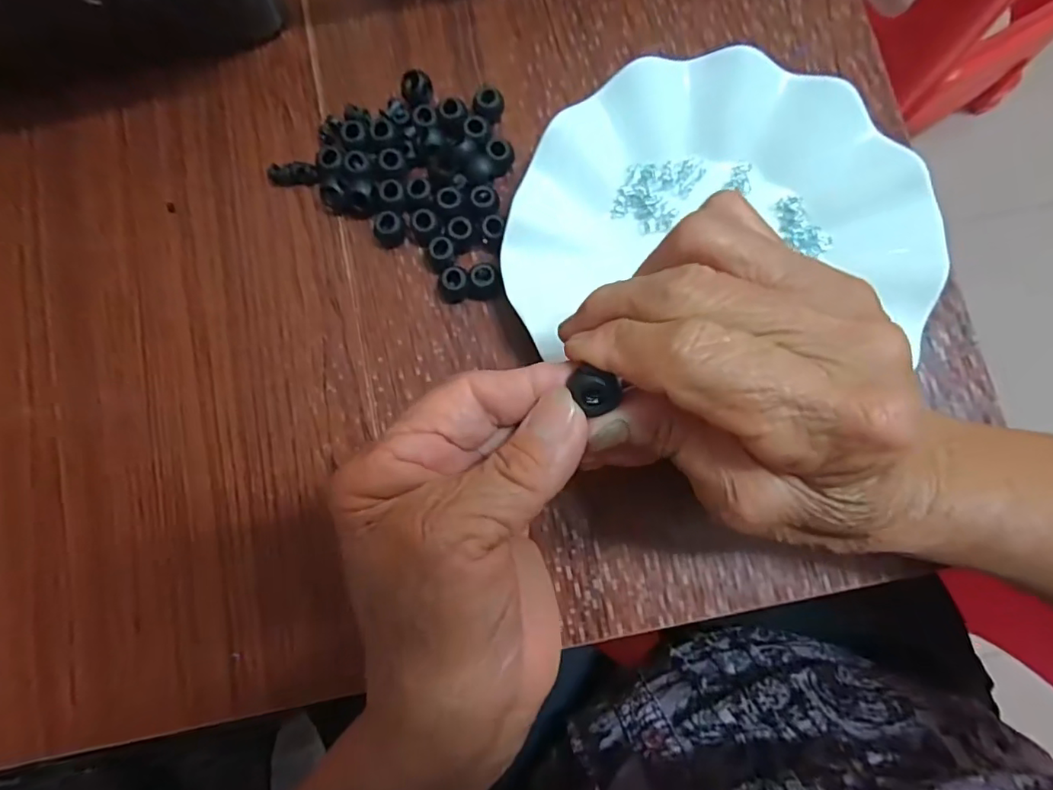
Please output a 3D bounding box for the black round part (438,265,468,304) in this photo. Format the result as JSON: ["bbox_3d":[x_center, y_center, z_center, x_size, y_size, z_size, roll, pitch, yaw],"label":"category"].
[{"bbox_3d":[-0.035,-0.053,0.259,0.014,0.014,0.014,0,82,1],"label":"black round part"}]

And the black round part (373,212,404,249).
[{"bbox_3d":[-0.067,-0.080,0.265,0.015,0.013,0.013,-23,82,-3],"label":"black round part"}]

